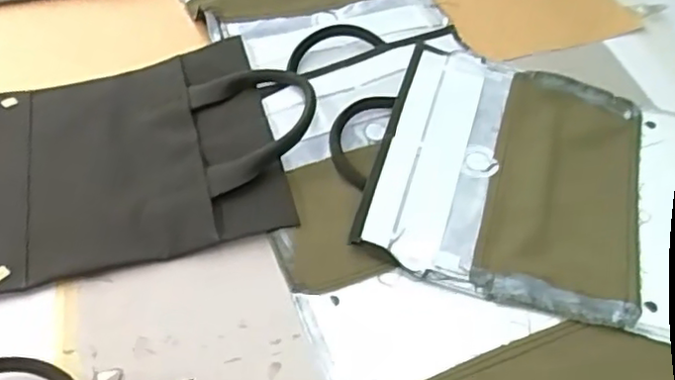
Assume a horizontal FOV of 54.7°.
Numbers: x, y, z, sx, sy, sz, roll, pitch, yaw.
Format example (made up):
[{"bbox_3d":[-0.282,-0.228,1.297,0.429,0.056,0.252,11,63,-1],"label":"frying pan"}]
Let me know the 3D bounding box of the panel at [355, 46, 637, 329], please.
[{"bbox_3d":[0.144,-0.019,0.550,0.212,0.022,0.241,13,52,12],"label":"panel"}]

